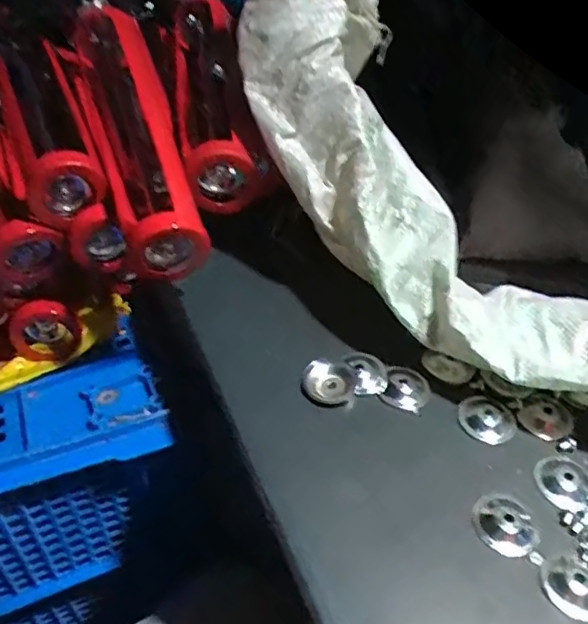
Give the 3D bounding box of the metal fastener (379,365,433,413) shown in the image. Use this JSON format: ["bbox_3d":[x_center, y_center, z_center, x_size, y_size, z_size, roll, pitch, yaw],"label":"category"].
[{"bbox_3d":[0.071,0.050,0.387,0.029,0.004,0.029,1,62,-1],"label":"metal fastener"}]

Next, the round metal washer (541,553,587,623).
[{"bbox_3d":[0.137,0.133,0.299,0.029,0.004,0.031,2,42,-2],"label":"round metal washer"}]

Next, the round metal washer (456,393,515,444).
[{"bbox_3d":[0.117,0.064,0.374,0.030,0.004,0.034,-30,52,-32],"label":"round metal washer"}]

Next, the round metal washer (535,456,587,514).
[{"bbox_3d":[0.150,0.094,0.342,0.030,0.004,0.035,28,47,25],"label":"round metal washer"}]

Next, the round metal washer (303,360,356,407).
[{"bbox_3d":[0.022,0.045,0.385,0.031,0.004,0.029,7,62,-1],"label":"round metal washer"}]

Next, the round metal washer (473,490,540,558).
[{"bbox_3d":[0.111,0.110,0.322,0.030,0.004,0.034,-10,44,-15],"label":"round metal washer"}]

